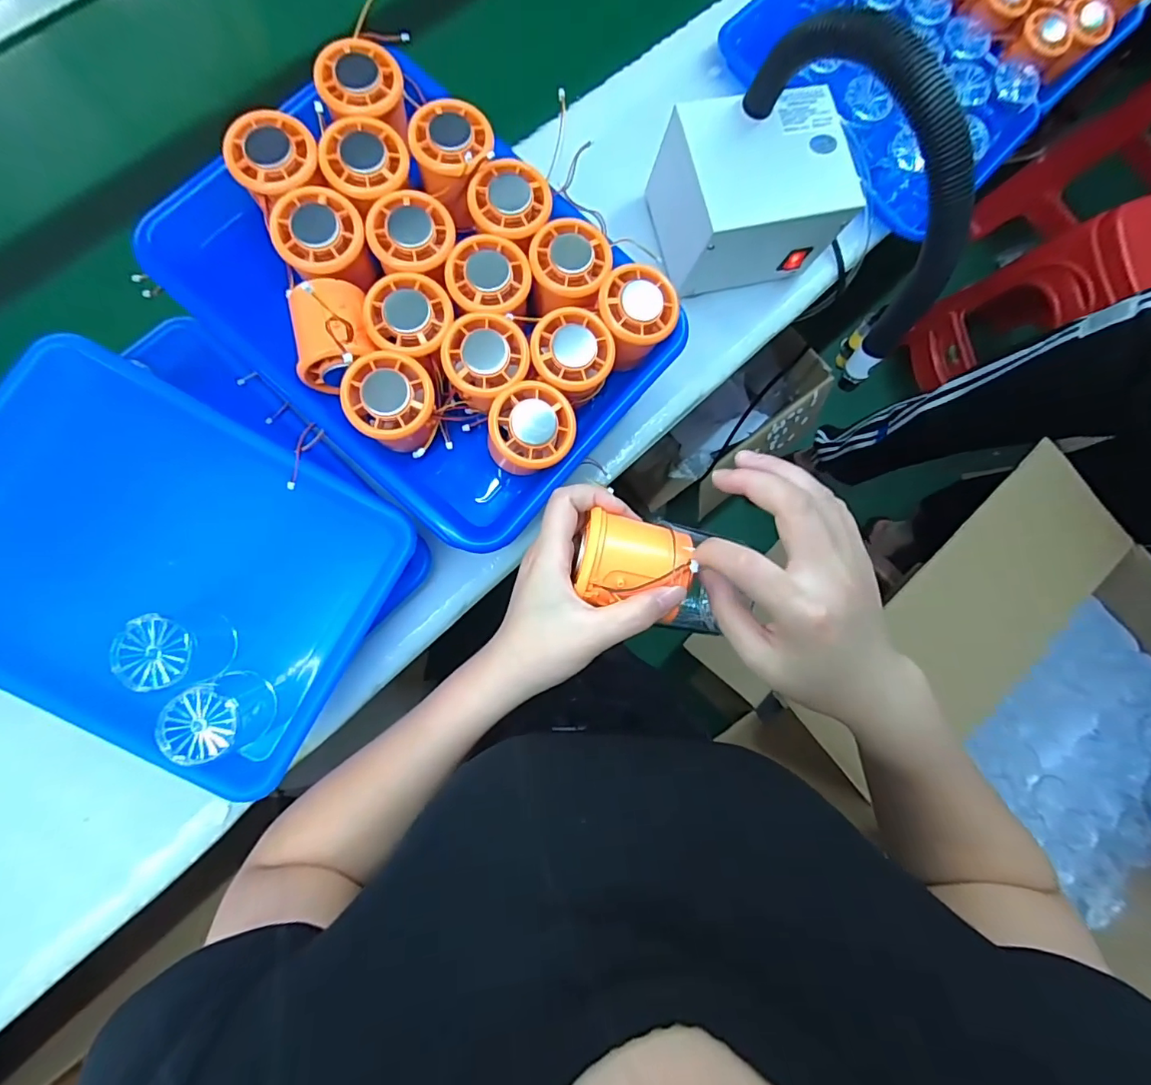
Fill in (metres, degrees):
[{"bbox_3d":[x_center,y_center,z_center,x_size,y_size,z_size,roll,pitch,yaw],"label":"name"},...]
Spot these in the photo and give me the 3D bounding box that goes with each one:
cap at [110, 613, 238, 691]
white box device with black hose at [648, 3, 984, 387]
[{"bbox_3d":[-0.307,0.083,0.396,0.051,0.074,0.052,1,85,-7],"label":"cap"},{"bbox_3d":[0.199,-0.287,0.449,0.154,0.213,0.260,-17,87,-8],"label":"white box device with black hose"}]

